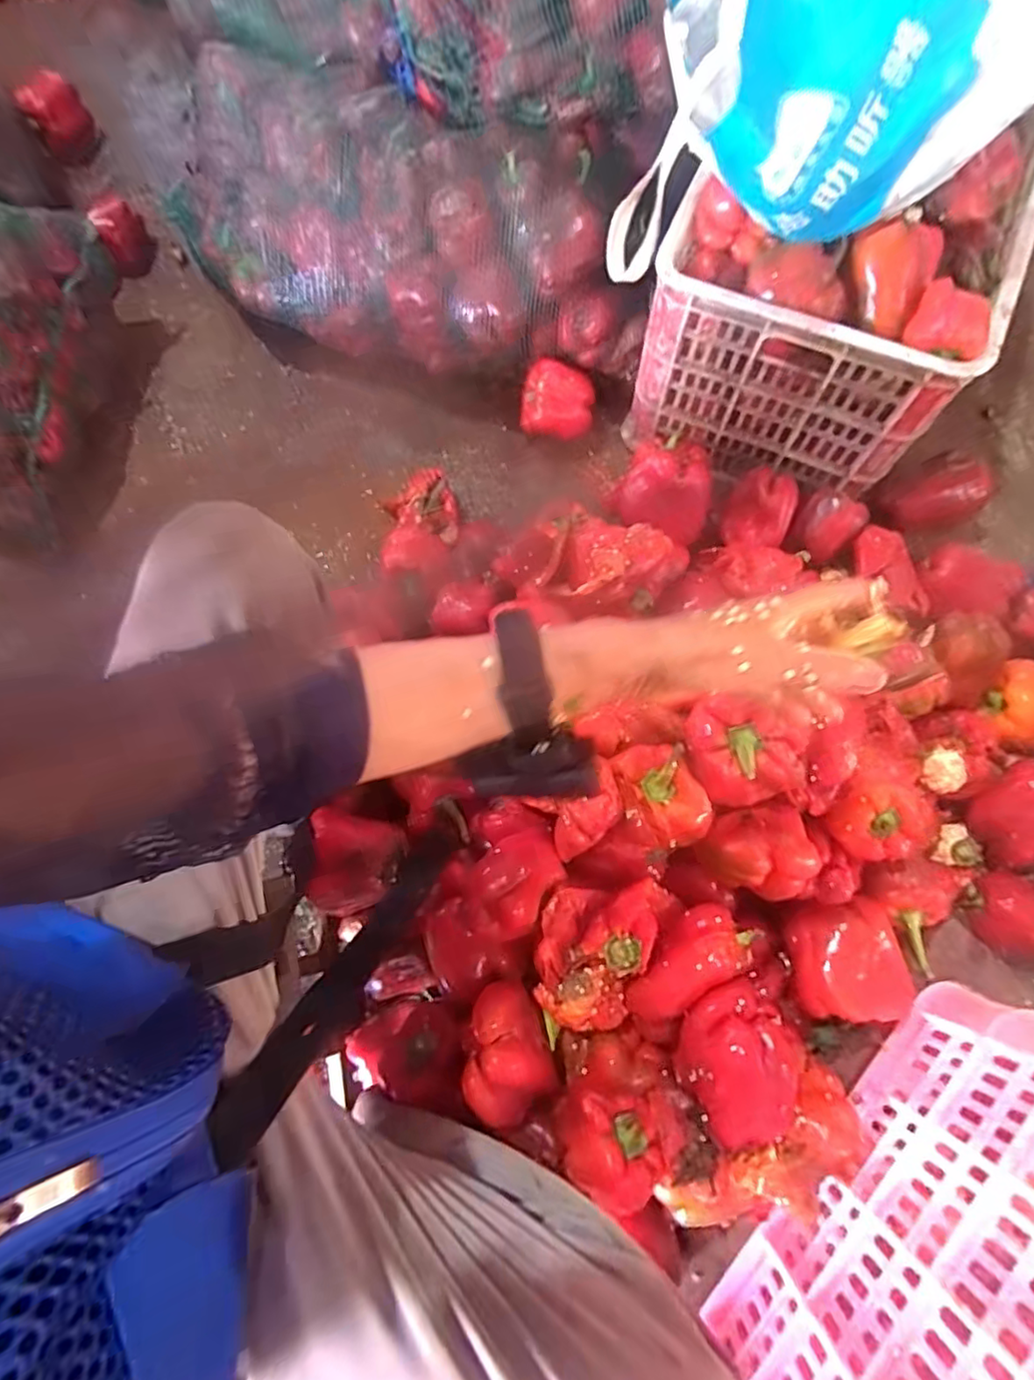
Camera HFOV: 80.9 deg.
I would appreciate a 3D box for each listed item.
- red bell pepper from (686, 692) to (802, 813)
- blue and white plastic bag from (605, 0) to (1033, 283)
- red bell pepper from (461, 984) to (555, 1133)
[{"bbox_3d":[0.199,0.052,0.544,0.088,0.075,0.102,-17,74,-4],"label":"red bell pepper"},{"bbox_3d":[0.270,-0.570,0.543,0.353,0.179,0.261,-3,74,0],"label":"blue and white plastic bag"},{"bbox_3d":[-0.010,0.323,0.536,0.075,0.068,0.118,-16,74,-4],"label":"red bell pepper"}]

